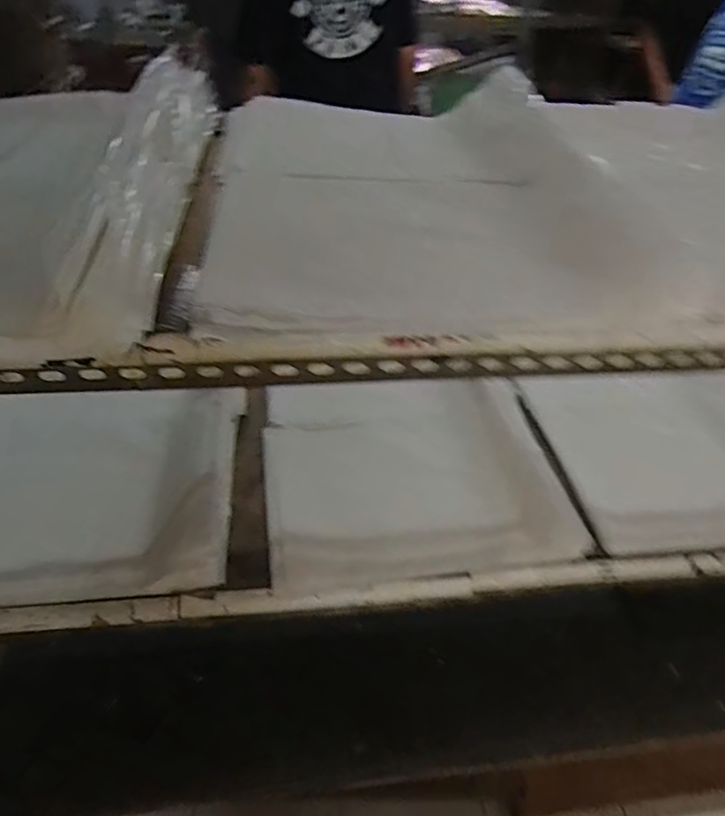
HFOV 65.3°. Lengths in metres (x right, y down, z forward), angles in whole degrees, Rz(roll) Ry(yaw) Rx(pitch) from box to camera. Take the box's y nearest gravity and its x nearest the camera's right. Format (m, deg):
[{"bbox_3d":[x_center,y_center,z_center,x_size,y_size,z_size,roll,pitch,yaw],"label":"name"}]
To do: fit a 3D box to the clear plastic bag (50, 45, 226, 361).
[{"bbox_3d":[-0.185,-0.220,0.499,0.064,0.074,0.485,-2,42,-7],"label":"clear plastic bag"}]

